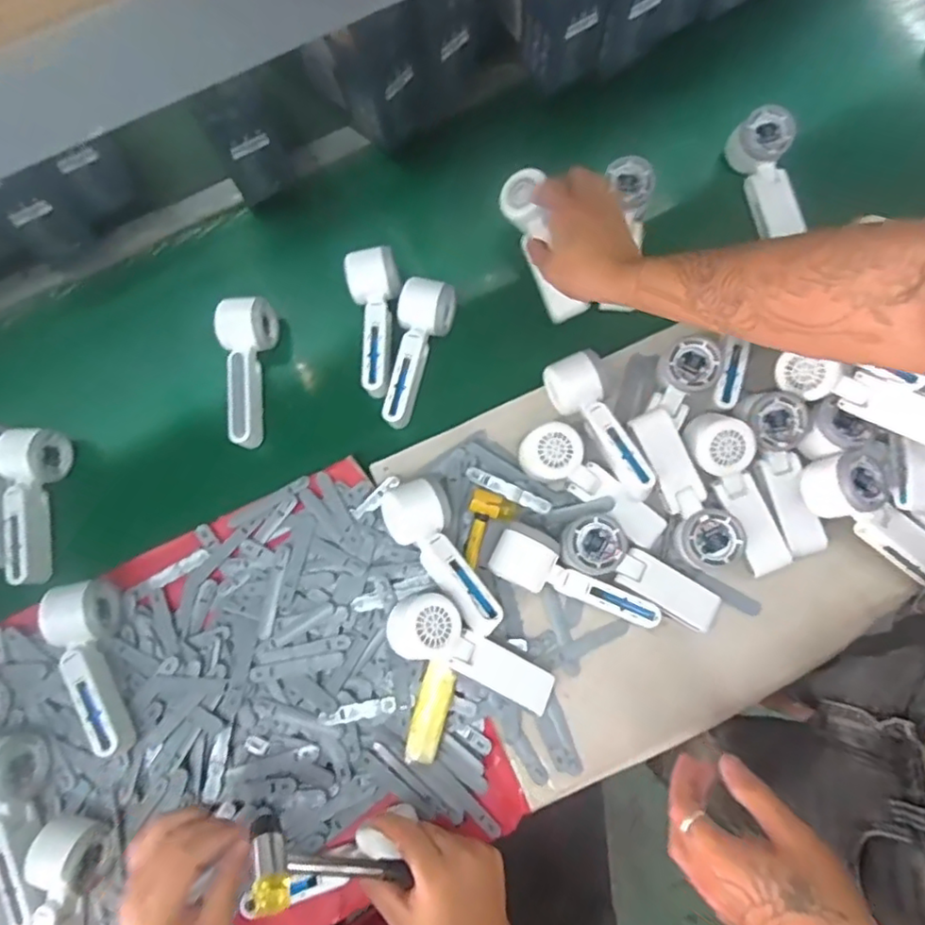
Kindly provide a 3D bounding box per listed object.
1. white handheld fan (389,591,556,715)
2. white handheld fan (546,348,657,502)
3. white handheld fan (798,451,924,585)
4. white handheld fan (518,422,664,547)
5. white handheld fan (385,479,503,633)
[{"bbox_3d":[0.008,0.181,0.589,0.163,0.067,0.059,31,79,-9],"label":"white handheld fan"},{"bbox_3d":[0.143,-0.036,0.629,0.057,0.063,0.165,-27,78,-1],"label":"white handheld fan"},{"bbox_3d":[0.406,0.048,0.588,0.160,0.046,0.066,34,83,10],"label":"white handheld fan"},{"bbox_3d":[0.134,0.021,0.618,0.164,0.044,0.057,35,83,10],"label":"white handheld fan"},{"bbox_3d":[-0.018,0.092,0.601,0.062,0.052,0.167,-34,79,-3],"label":"white handheld fan"}]

